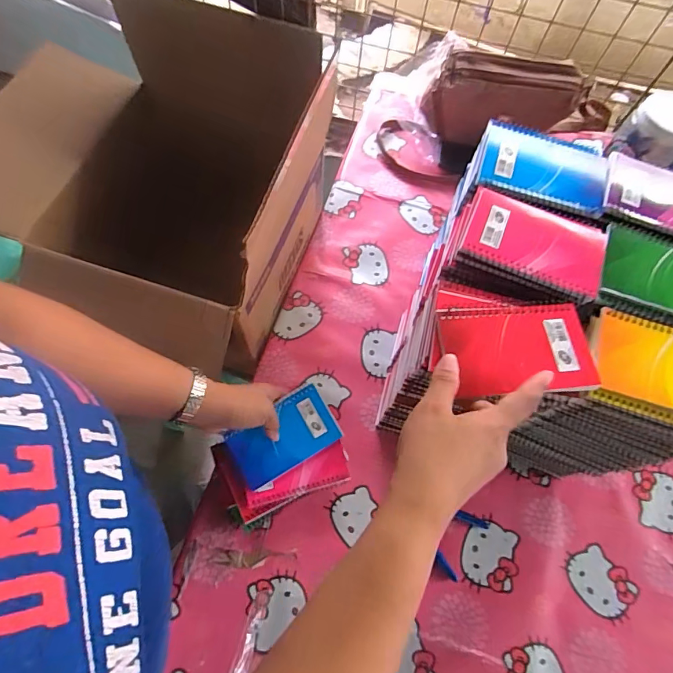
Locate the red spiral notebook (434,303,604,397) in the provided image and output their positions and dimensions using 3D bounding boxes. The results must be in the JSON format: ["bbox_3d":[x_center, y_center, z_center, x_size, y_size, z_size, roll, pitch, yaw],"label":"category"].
[{"bbox_3d":[0.161,0.010,0.391,0.127,0.007,0.084,-4,67,-4],"label":"red spiral notebook"}]

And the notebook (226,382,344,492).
[{"bbox_3d":[-0.070,0.127,0.561,0.132,0.011,0.081,-30,82,-9],"label":"notebook"}]

